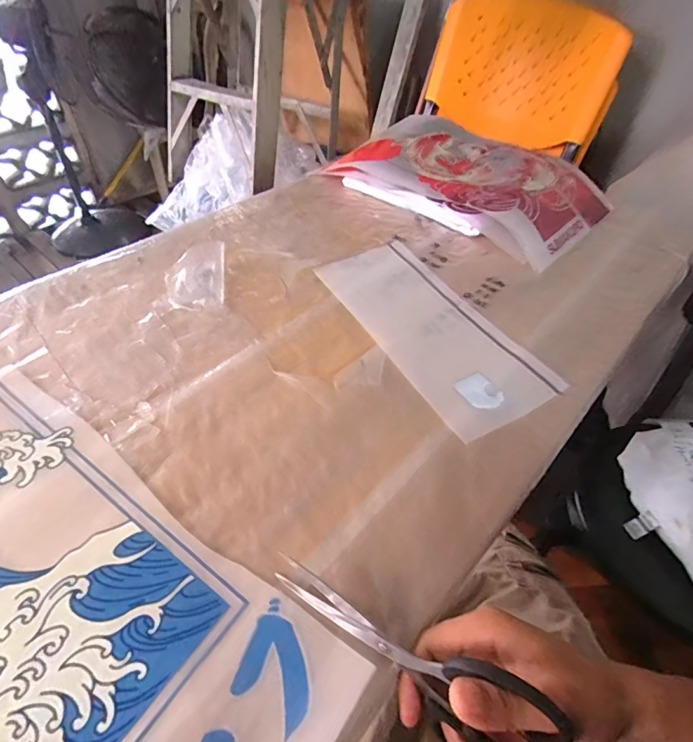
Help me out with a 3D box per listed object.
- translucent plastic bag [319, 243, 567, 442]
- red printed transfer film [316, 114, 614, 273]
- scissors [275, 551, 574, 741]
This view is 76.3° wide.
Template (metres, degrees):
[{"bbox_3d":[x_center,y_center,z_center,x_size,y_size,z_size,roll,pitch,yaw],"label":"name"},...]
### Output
[{"bbox_3d":[0.091,-0.053,0.497,0.134,0.009,0.296,-22,51,-21],"label":"translucent plastic bag"},{"bbox_3d":[0.188,-0.310,0.707,0.398,0.058,0.248,36,55,27],"label":"red printed transfer film"},{"bbox_3d":[0.030,0.175,0.272,0.184,0.086,0.025,21,49,26],"label":"scissors"}]

